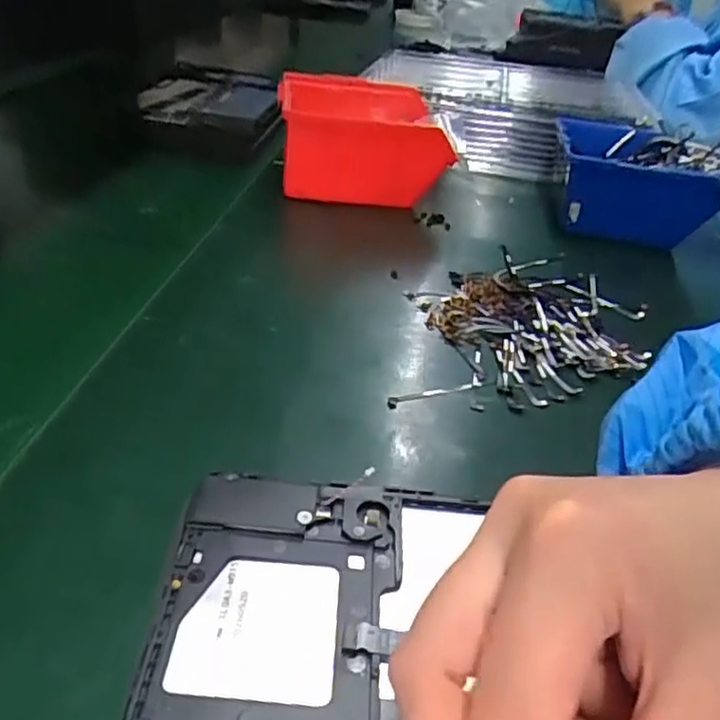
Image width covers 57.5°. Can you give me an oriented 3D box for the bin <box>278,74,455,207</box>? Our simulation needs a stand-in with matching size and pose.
[{"bbox_3d":[0.004,-0.177,0.538,0.129,0.076,0.125,1,34,-4],"label":"bin"}]

